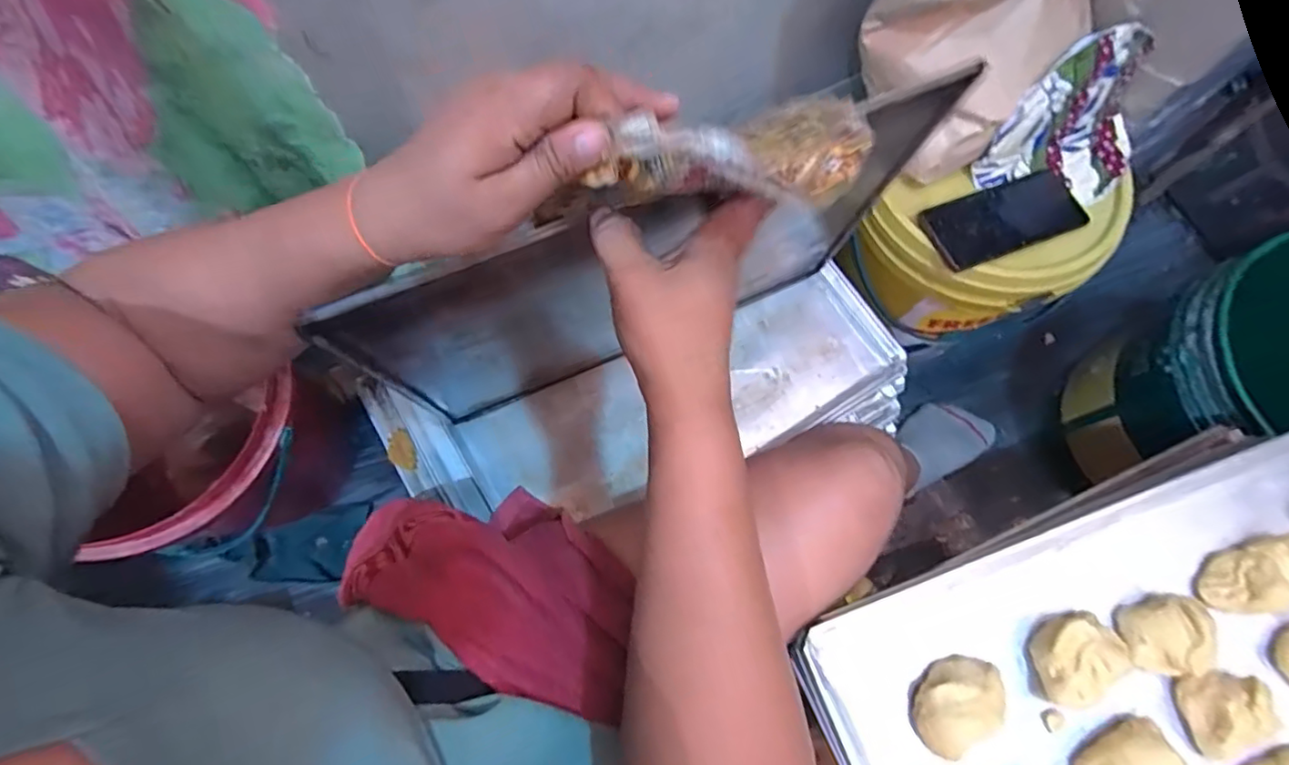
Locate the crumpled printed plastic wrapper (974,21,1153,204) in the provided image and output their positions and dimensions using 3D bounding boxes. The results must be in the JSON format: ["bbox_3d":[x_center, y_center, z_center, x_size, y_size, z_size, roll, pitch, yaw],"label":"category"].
[{"bbox_3d":[0.434,-0.250,0.582,0.173,0.120,0.101,-20,71,-8],"label":"crumpled printed plastic wrapper"}]

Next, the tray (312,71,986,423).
[{"bbox_3d":[0.007,-0.083,0.503,0.445,0.333,0.015,-23,80,-7],"label":"tray"}]

